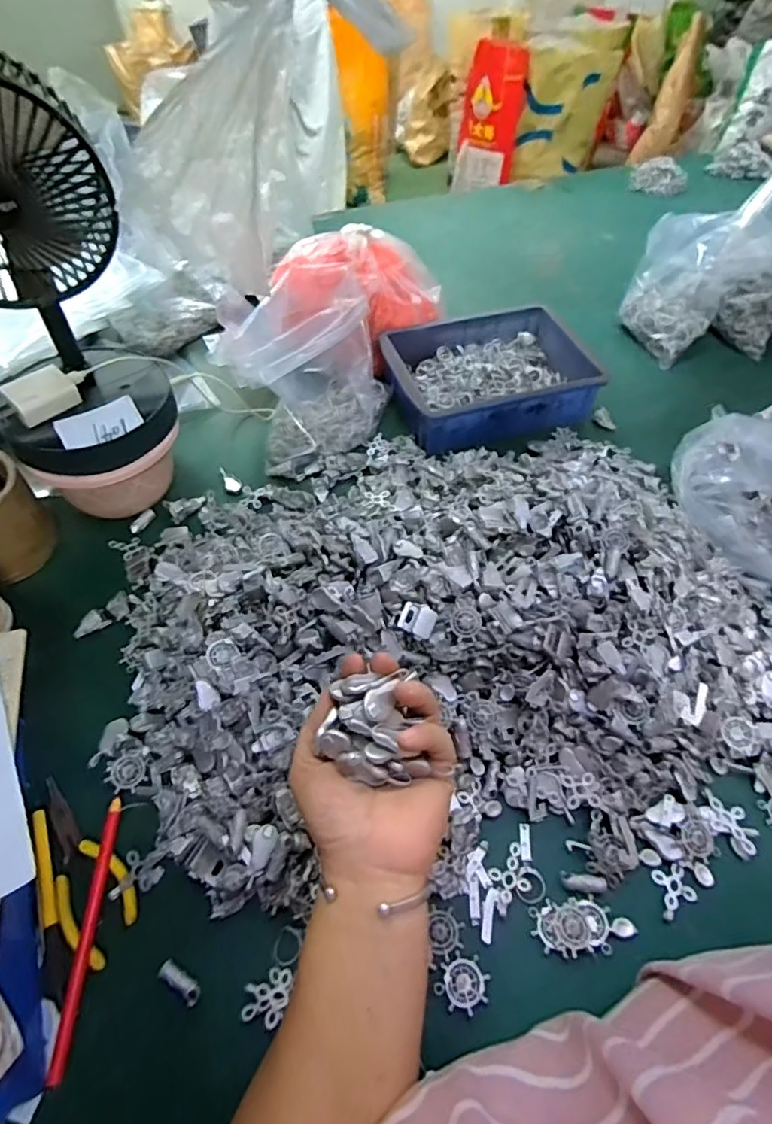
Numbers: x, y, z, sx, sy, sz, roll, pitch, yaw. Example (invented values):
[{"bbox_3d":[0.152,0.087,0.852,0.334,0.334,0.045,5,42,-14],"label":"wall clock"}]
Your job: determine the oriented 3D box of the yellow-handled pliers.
[{"bbox_3d":[-0.226,0.221,0.405,0.135,0.011,0.049,38,61,24],"label":"yellow-handled pliers"}]

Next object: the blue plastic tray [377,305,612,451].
[{"bbox_3d":[0.129,-0.237,0.696,0.240,0.052,0.179,-12,54,-10],"label":"blue plastic tray"}]

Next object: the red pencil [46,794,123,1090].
[{"bbox_3d":[-0.201,0.245,0.376,0.012,0.010,0.157,-3,53,-3],"label":"red pencil"}]

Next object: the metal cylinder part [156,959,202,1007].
[{"bbox_3d":[-0.135,0.274,0.365,0.032,0.010,0.010,28,58,19],"label":"metal cylinder part"}]

